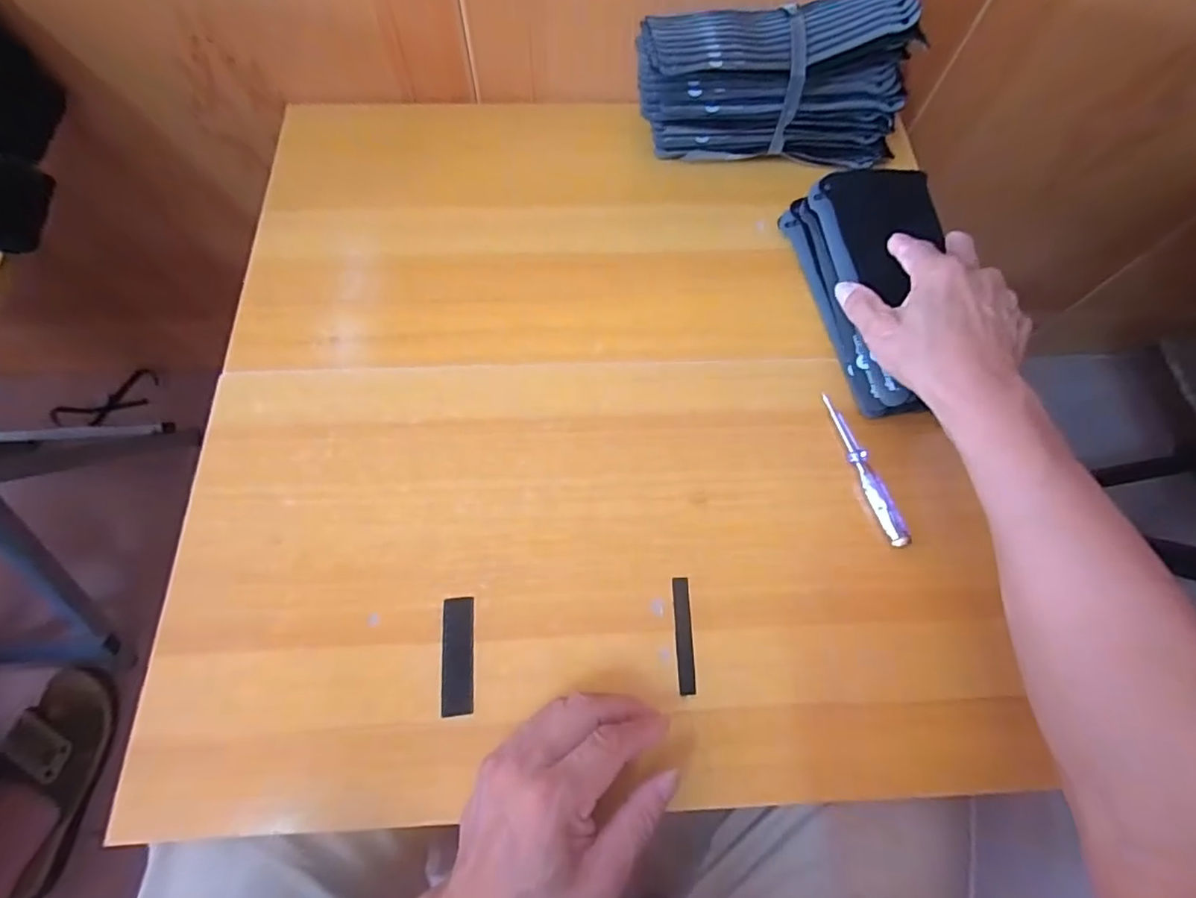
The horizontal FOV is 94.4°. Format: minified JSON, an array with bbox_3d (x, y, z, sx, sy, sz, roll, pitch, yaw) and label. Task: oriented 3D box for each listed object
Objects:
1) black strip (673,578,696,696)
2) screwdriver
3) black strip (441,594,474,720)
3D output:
[{"bbox_3d":[0.056,0.119,0.357,0.011,0.004,0.070,0,69,-2],"label":"black strip"},{"bbox_3d":[0.191,0.013,0.397,0.013,0.008,0.117,-16,70,-8],"label":"screwdriver"},{"bbox_3d":[-0.088,0.129,0.347,0.019,0.004,0.069,-3,69,-3],"label":"black strip"}]

